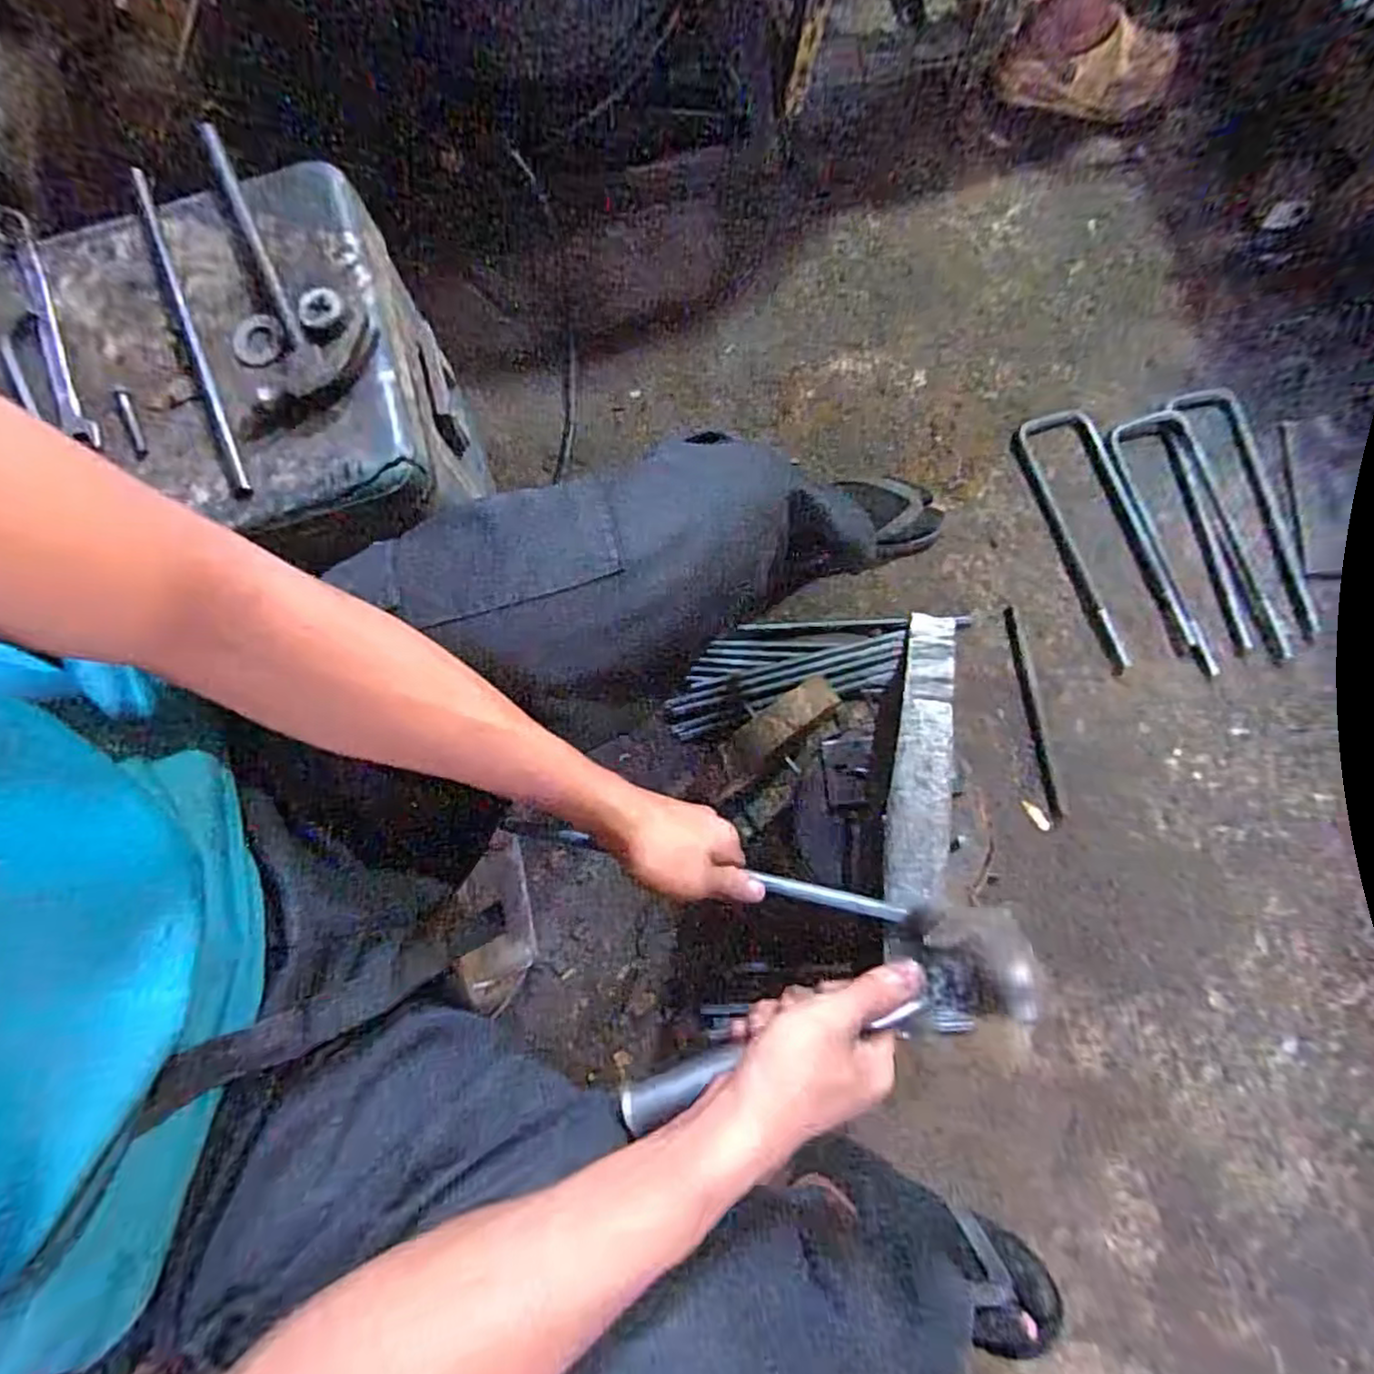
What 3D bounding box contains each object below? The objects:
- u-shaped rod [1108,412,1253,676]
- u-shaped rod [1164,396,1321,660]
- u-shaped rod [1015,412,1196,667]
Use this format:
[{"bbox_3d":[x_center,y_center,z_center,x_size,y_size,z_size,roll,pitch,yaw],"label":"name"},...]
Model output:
[{"bbox_3d":[0.672,-0.201,0.922,0.107,0.017,0.353,-15,80,-3],"label":"u-shaped rod"},{"bbox_3d":[0.764,-0.232,0.923,0.093,0.008,0.372,-15,80,-3],"label":"u-shaped rod"},{"bbox_3d":[0.561,-0.211,0.917,0.117,0.017,0.352,-20,80,-4],"label":"u-shaped rod"}]

